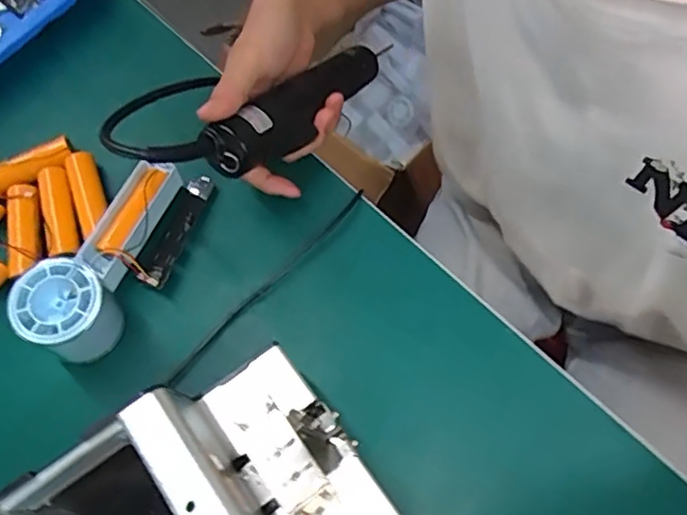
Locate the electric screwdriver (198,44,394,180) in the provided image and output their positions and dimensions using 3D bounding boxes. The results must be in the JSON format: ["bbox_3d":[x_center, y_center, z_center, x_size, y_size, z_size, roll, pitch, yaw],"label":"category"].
[{"bbox_3d":[-0.030,-0.114,0.469,0.032,0.048,0.212,29,41,12],"label":"electric screwdriver"}]

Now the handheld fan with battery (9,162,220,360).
[{"bbox_3d":[-0.153,0.002,0.434,0.054,0.055,0.157,25,57,11],"label":"handheld fan with battery"}]

